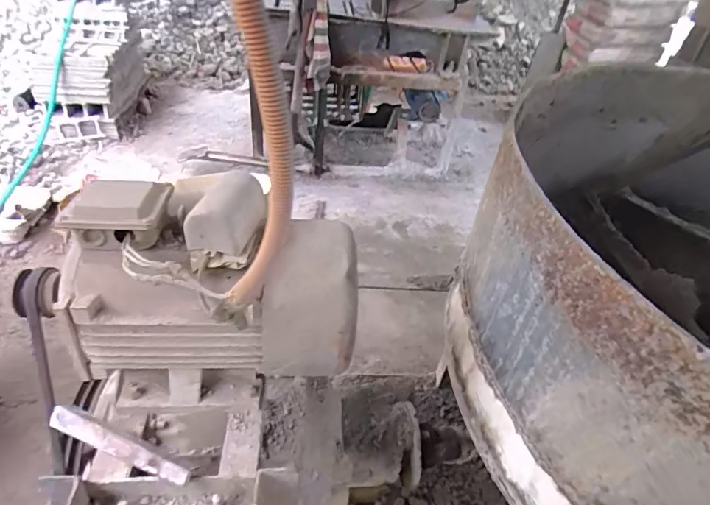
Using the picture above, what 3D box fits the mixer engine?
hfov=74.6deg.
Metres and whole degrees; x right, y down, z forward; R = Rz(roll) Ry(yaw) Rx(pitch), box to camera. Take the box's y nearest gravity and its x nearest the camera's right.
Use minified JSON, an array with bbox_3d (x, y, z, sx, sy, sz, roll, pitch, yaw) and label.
[{"bbox_3d":[-0.203,0.044,0.698,0.402,0.243,0.209,4,39,-4],"label":"mixer engine"}]

